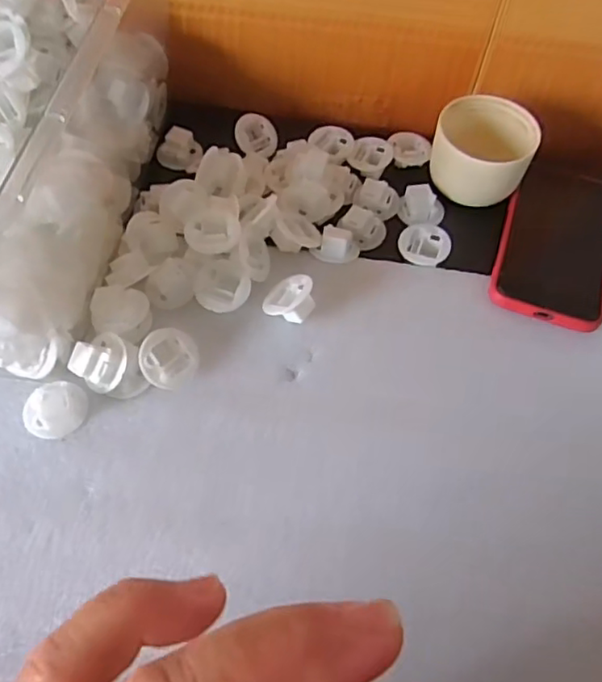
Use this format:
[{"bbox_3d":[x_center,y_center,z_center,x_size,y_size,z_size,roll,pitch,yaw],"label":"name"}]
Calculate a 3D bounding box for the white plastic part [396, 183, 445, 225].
[{"bbox_3d":[0.085,-0.094,0.430,0.031,0.017,0.025,27,60,13],"label":"white plastic part"}]

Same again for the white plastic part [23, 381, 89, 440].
[{"bbox_3d":[-0.133,0.035,0.328,0.032,0.015,0.030,1,58,-2],"label":"white plastic part"}]

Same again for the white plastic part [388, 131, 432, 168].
[{"bbox_3d":[0.082,-0.144,0.456,0.031,0.010,0.029,-11,59,-9],"label":"white plastic part"}]

